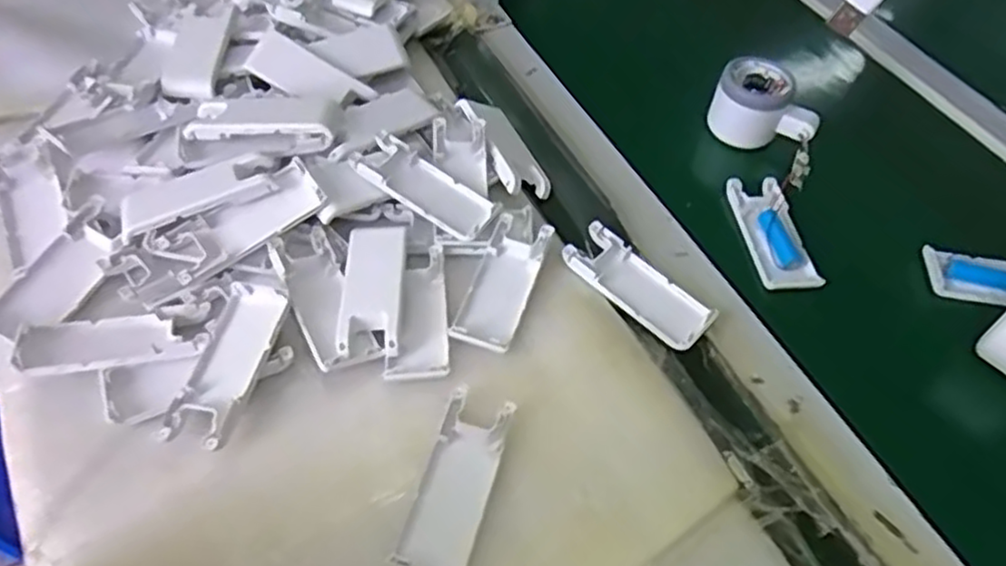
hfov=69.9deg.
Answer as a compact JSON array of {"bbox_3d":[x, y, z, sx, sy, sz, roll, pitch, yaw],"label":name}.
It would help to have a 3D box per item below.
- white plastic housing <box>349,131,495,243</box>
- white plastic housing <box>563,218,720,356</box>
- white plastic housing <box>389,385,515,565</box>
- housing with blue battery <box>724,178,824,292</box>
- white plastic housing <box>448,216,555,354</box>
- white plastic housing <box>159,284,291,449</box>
[{"bbox_3d":[-0.054,-0.067,0.501,0.100,0.021,0.044,27,55,16],"label":"white plastic housing"},{"bbox_3d":[0.090,0.002,0.476,0.044,0.012,0.102,-36,63,-28],"label":"white plastic housing"},{"bbox_3d":[-0.024,0.106,0.381,0.038,0.008,0.101,16,53,7],"label":"white plastic housing"},{"bbox_3d":[0.198,-0.039,0.531,0.042,0.012,0.100,-3,53,-7],"label":"housing with blue battery"},{"bbox_3d":[-0.001,-0.001,0.466,0.038,0.010,0.102,17,53,8],"label":"white plastic housing"},{"bbox_3d":[-0.160,0.046,0.415,0.039,0.015,0.100,13,52,5],"label":"white plastic housing"}]

